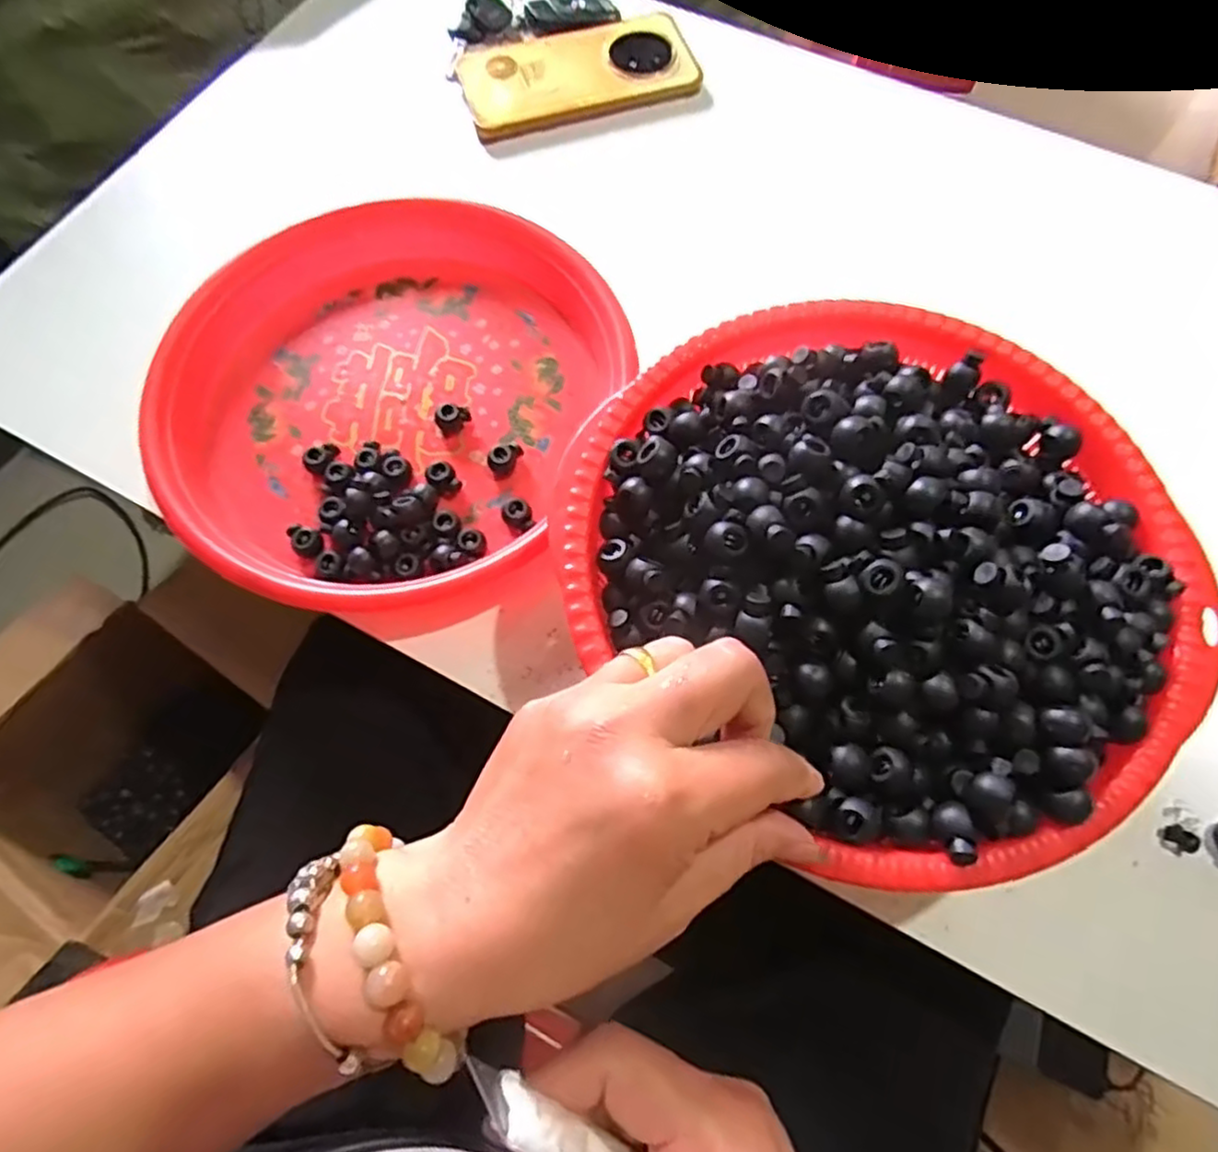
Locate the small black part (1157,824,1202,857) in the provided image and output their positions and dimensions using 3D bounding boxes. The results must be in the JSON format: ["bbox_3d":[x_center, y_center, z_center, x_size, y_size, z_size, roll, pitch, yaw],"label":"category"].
[{"bbox_3d":[0.253,0.117,0.310,0.014,0.009,0.011,35,73,12],"label":"small black part"}]

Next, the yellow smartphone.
[{"bbox_3d":[-0.021,-0.350,0.488,0.158,0.013,0.086,-10,69,-4],"label":"yellow smartphone"}]

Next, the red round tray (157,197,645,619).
[{"bbox_3d":[-0.119,-0.104,0.384,0.235,0.031,0.255,22,70,8],"label":"red round tray"}]

